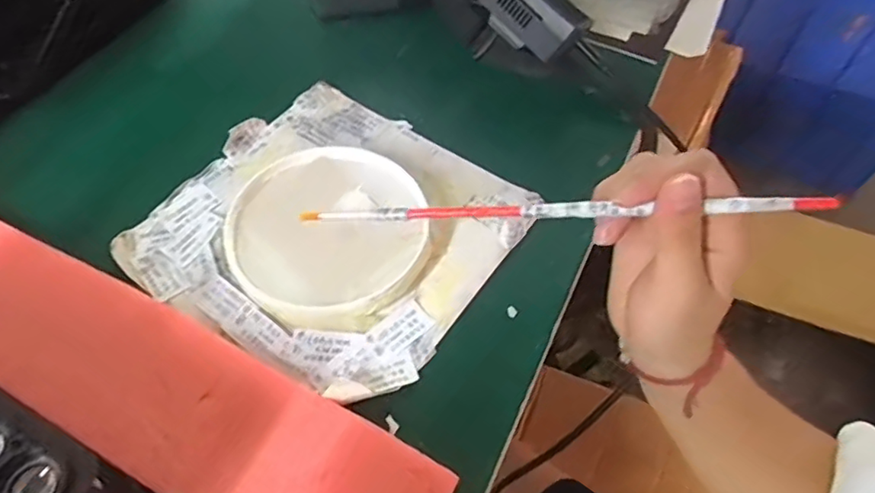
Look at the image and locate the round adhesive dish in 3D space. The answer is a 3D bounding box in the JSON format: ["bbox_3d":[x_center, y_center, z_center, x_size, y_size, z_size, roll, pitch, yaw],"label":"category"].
[{"bbox_3d":[-0.066,-0.009,0.356,0.120,0.018,0.115,1,55,-1],"label":"round adhesive dish"}]

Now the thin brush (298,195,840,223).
[{"bbox_3d":[0.049,-0.017,0.280,0.248,0.007,0.006,0,54,16],"label":"thin brush"}]

